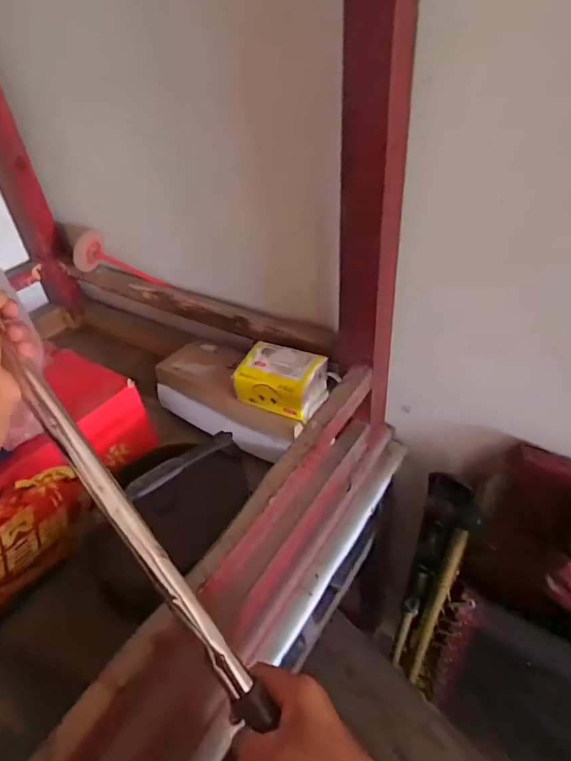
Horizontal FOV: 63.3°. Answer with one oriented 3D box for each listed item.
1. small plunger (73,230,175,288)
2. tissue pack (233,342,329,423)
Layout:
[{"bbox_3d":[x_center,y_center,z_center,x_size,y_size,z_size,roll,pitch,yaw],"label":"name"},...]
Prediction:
[{"bbox_3d":[-0.351,-0.245,0.999,0.225,0.084,0.070,22,42,-3],"label":"small plunger"},{"bbox_3d":[-0.004,-0.003,0.728,0.130,0.060,0.090,13,43,21],"label":"tissue pack"}]

